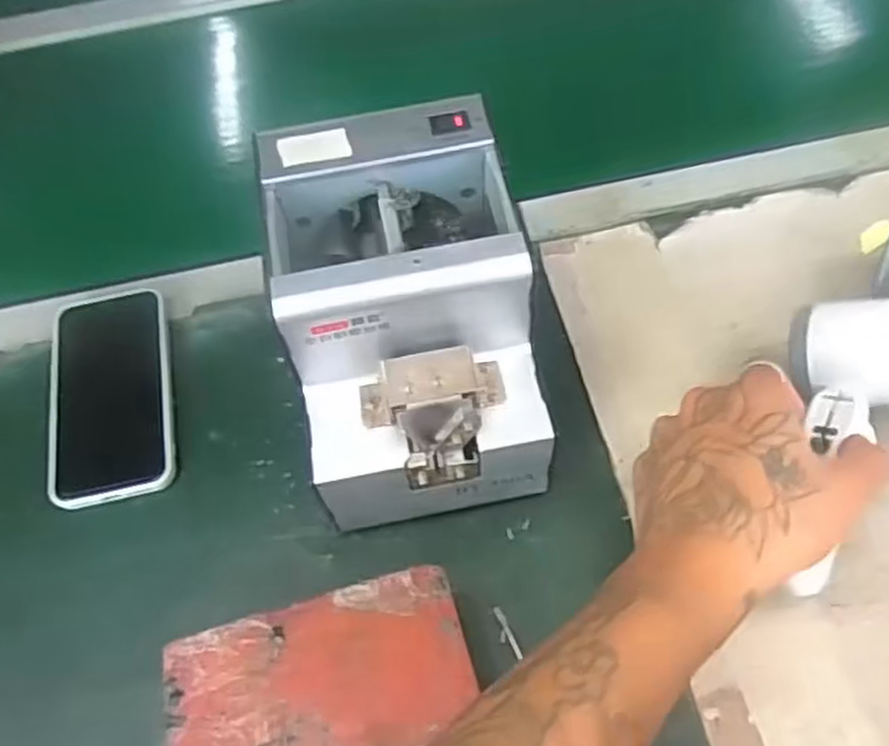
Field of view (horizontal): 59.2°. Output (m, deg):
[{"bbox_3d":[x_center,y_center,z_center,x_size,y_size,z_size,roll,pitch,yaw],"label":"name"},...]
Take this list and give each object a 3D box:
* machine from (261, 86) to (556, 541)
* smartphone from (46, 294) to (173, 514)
[{"bbox_3d":[-0.020,-0.025,0.431,0.124,0.146,0.174,-11,59,-2],"label":"machine"},{"bbox_3d":[-0.213,0.012,0.499,0.074,0.016,0.144,-12,59,-3],"label":"smartphone"}]

